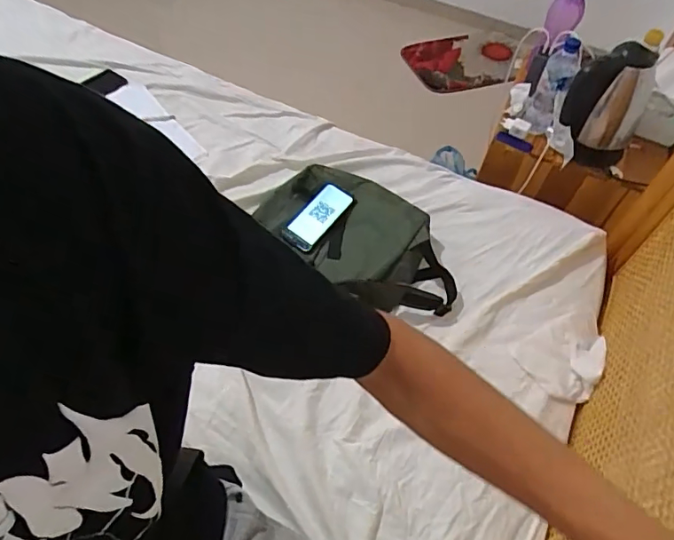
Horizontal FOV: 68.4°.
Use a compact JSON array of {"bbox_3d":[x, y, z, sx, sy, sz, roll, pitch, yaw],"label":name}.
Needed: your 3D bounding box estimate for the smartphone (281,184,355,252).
[{"bbox_3d":[-0.041,-0.111,1.040,0.074,0.006,0.154,43,92,8],"label":"smartphone"}]

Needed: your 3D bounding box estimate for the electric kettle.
[{"bbox_3d":[0.585,-0.354,1.077,0.167,0.226,0.150,31,59,16],"label":"electric kettle"}]

